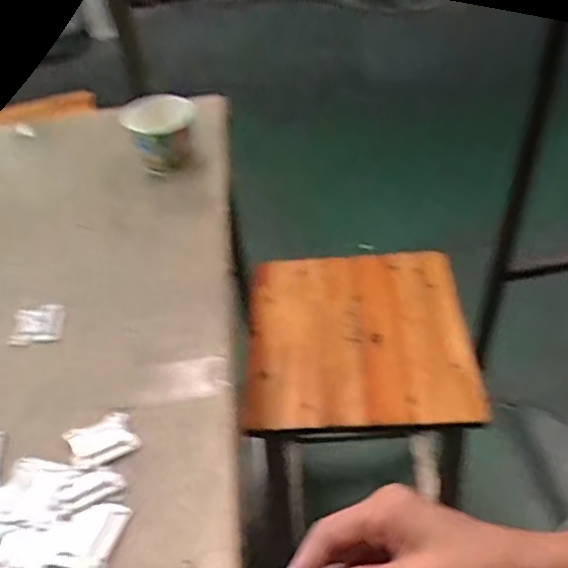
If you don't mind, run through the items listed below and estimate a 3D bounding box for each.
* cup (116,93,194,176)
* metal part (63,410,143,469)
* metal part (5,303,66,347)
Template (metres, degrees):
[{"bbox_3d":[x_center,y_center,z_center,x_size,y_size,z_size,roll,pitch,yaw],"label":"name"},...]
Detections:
[{"bbox_3d":[-0.162,-0.200,0.792,0.093,0.079,0.077,-17,47,-10],"label":"cup"},{"bbox_3d":[-0.164,0.139,0.524,0.055,0.007,0.049,-27,49,-18],"label":"metal part"},{"bbox_3d":[-0.267,0.045,0.632,0.055,0.009,0.051,-7,46,0],"label":"metal part"}]

